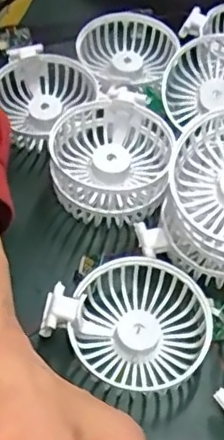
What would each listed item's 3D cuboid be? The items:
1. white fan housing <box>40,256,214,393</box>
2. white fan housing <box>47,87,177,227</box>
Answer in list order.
[{"bbox_3d":[0.013,0.065,0.387,0.097,0.032,0.076,25,59,14],"label":"white fan housing"},{"bbox_3d":[-0.001,-0.047,0.445,0.091,0.042,0.103,4,56,0],"label":"white fan housing"}]

